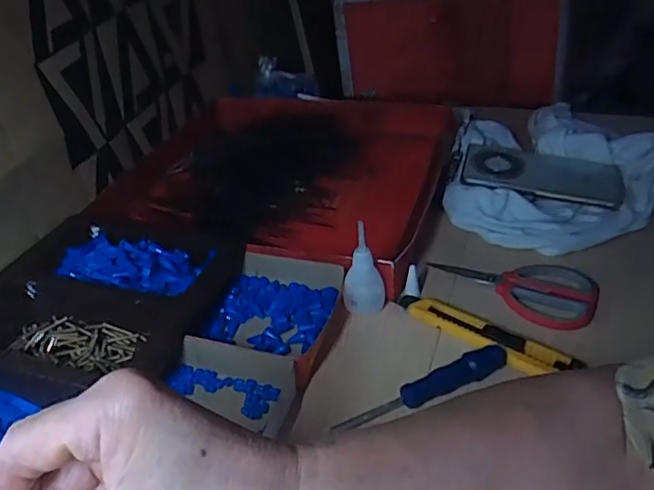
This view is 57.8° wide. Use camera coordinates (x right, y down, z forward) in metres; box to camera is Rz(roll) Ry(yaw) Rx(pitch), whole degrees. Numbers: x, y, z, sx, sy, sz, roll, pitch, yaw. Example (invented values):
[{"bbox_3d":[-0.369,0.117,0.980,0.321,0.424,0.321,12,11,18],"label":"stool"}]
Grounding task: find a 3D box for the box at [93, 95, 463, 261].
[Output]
[{"bbox_3d":[-0.033,-0.107,0.719,0.335,0.032,0.380,13,40,19],"label":"box"}]

